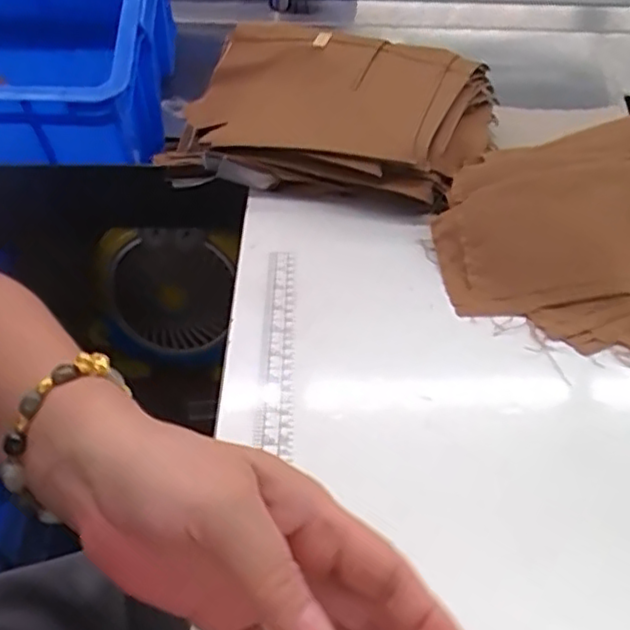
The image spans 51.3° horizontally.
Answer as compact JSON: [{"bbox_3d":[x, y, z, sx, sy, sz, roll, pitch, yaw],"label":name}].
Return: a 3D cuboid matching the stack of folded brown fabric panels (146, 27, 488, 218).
[{"bbox_3d":[0.020,-0.195,0.648,0.302,0.108,0.208,8,37,8],"label":"stack of folded brown fabric panels"}]

